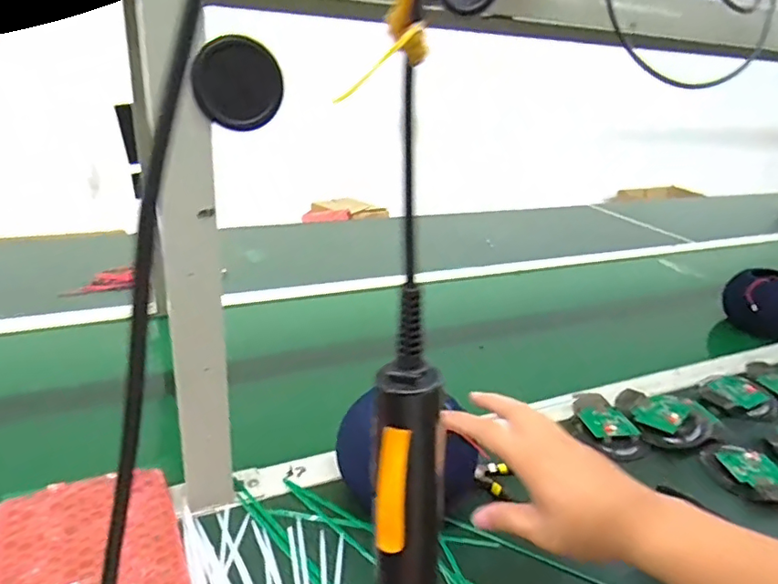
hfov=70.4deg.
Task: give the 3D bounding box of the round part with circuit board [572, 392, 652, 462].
[{"bbox_3d":[0.265,0.161,0.678,0.068,0.018,0.109,3,24,-6],"label":"round part with circuit board"}]

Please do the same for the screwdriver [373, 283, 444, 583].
[{"bbox_3d":[0.009,0.108,0.262,0.038,0.215,0.031,9,24,7],"label":"screwdriver"}]

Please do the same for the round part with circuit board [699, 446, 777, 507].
[{"bbox_3d":[0.390,0.197,0.606,0.082,0.019,0.072,23,29,34],"label":"round part with circuit board"}]

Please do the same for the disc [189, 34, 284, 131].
[{"bbox_3d":[-0.104,-0.144,0.381,0.061,0.057,0.006,-8,27,-28],"label":"disc"}]

